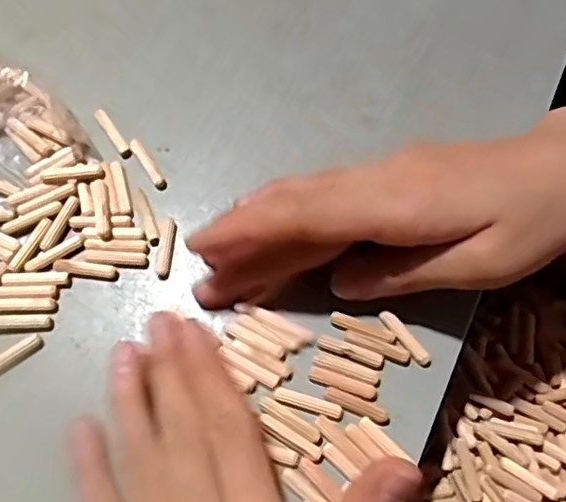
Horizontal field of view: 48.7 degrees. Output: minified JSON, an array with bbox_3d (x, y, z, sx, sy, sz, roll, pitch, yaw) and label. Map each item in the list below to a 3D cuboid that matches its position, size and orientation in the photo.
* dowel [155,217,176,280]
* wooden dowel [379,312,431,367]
[{"bbox_3d":[-0.055,-0.002,0.293,0.007,0.004,0.031,4,68,2],"label":"dowel"},{"bbox_3d":[0.054,0.038,0.275,0.006,0.004,0.029,-36,72,-13],"label":"wooden dowel"}]

